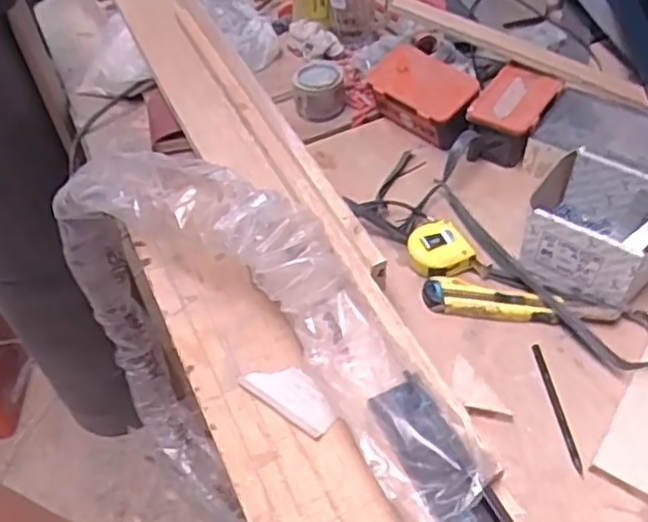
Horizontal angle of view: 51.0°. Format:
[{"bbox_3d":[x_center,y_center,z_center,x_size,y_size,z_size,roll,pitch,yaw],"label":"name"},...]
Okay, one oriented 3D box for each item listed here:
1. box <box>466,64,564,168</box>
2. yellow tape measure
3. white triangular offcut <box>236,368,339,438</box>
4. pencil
[{"bbox_3d":[0.239,-0.184,0.875,0.087,0.061,0.137,23,55,22],"label":"box"},{"bbox_3d":[0.128,-0.010,0.764,0.067,0.031,0.068,-26,52,-16],"label":"yellow tape measure"},{"bbox_3d":[-0.031,0.134,0.683,0.103,0.013,0.045,29,58,26],"label":"white triangular offcut"},{"bbox_3d":[0.225,0.141,0.657,0.009,0.010,0.134,-8,50,-2],"label":"pencil"}]

